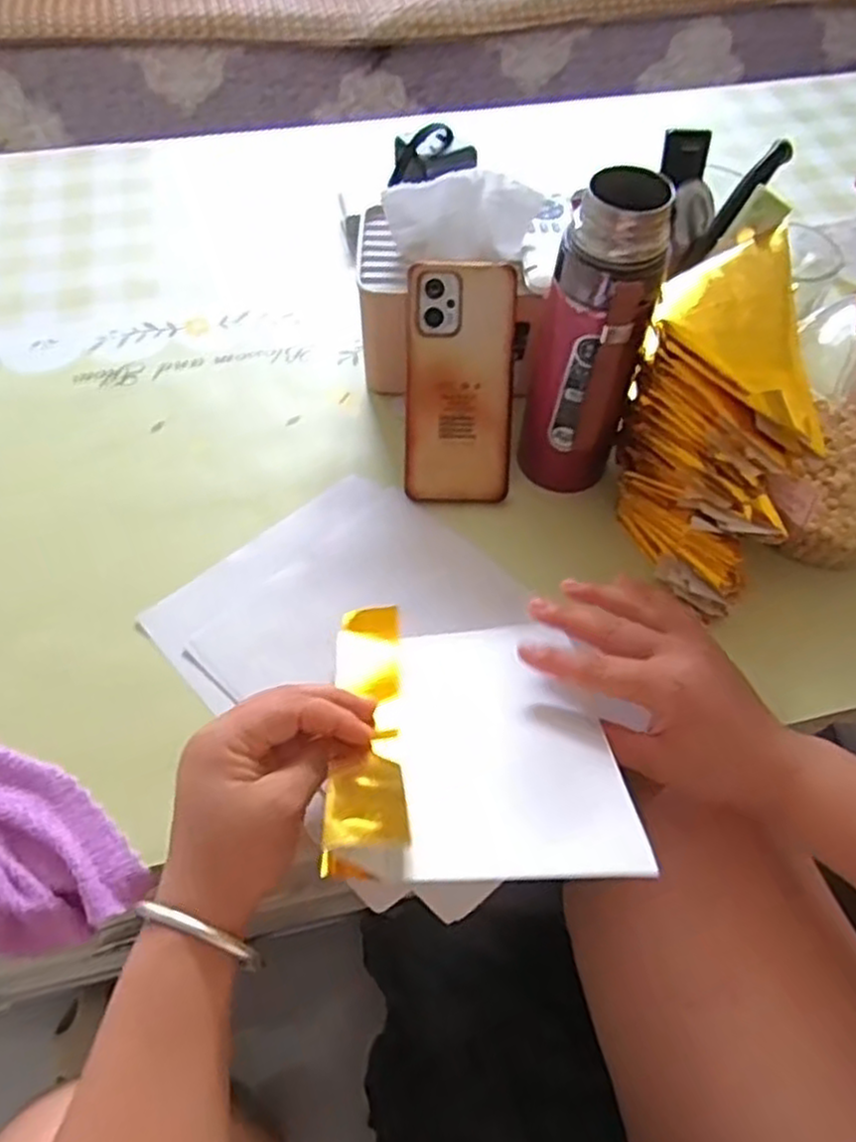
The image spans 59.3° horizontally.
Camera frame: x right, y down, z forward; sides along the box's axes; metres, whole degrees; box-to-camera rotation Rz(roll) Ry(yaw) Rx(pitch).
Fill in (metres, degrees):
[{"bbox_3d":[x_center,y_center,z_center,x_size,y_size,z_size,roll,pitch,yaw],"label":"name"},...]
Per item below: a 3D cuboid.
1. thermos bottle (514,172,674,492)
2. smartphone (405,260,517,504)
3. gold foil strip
[{"bbox_3d":[0.101,-0.135,0.475,0.065,0.205,0.060,12,57,6],"label":"thermos bottle"},{"bbox_3d":[0.023,-0.131,0.532,0.074,0.010,0.162,1,100,-1],"label":"smartphone"},{"bbox_3d":[-0.032,0.081,0.397,0.037,0.020,0.180,-2,33,-3],"label":"gold foil strip"}]

